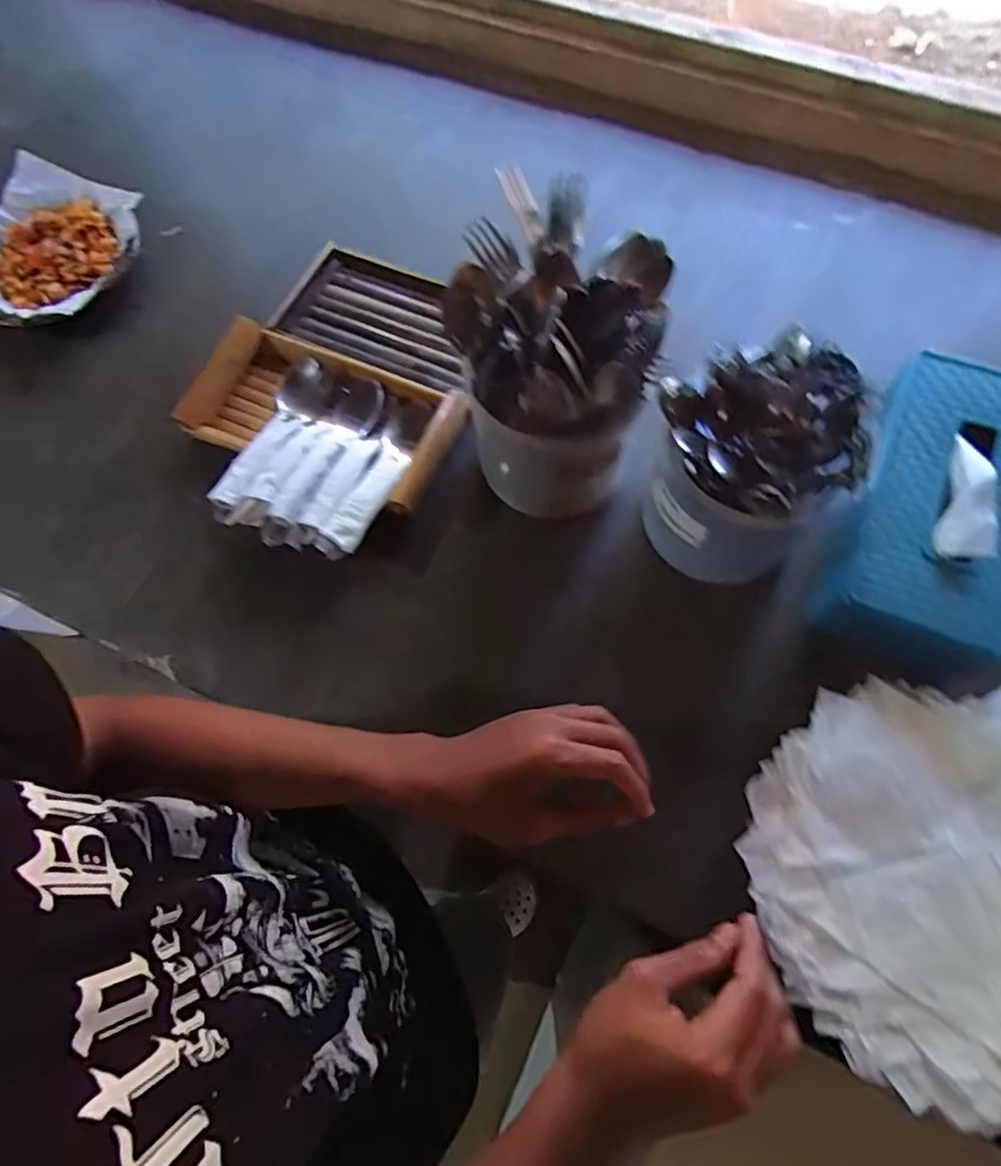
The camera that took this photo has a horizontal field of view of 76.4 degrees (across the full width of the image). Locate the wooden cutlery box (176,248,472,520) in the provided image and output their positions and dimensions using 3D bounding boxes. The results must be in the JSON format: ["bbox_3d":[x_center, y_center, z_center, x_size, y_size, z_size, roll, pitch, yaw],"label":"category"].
[{"bbox_3d":[-0.139,-0.207,0.627,0.246,0.053,0.255,22,73,10],"label":"wooden cutlery box"}]

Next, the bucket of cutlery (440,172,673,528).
[{"bbox_3d":[0.043,-0.158,0.514,0.137,0.247,0.154,17,72,9],"label":"bucket of cutlery"}]

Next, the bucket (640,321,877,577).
[{"bbox_3d":[0.176,-0.088,0.478,0.116,0.164,0.122,-1,70,2],"label":"bucket"}]

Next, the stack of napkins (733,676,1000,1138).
[{"bbox_3d":[0.297,0.193,0.420,0.250,0.032,0.248,-16,70,-3],"label":"stack of napkins"}]

